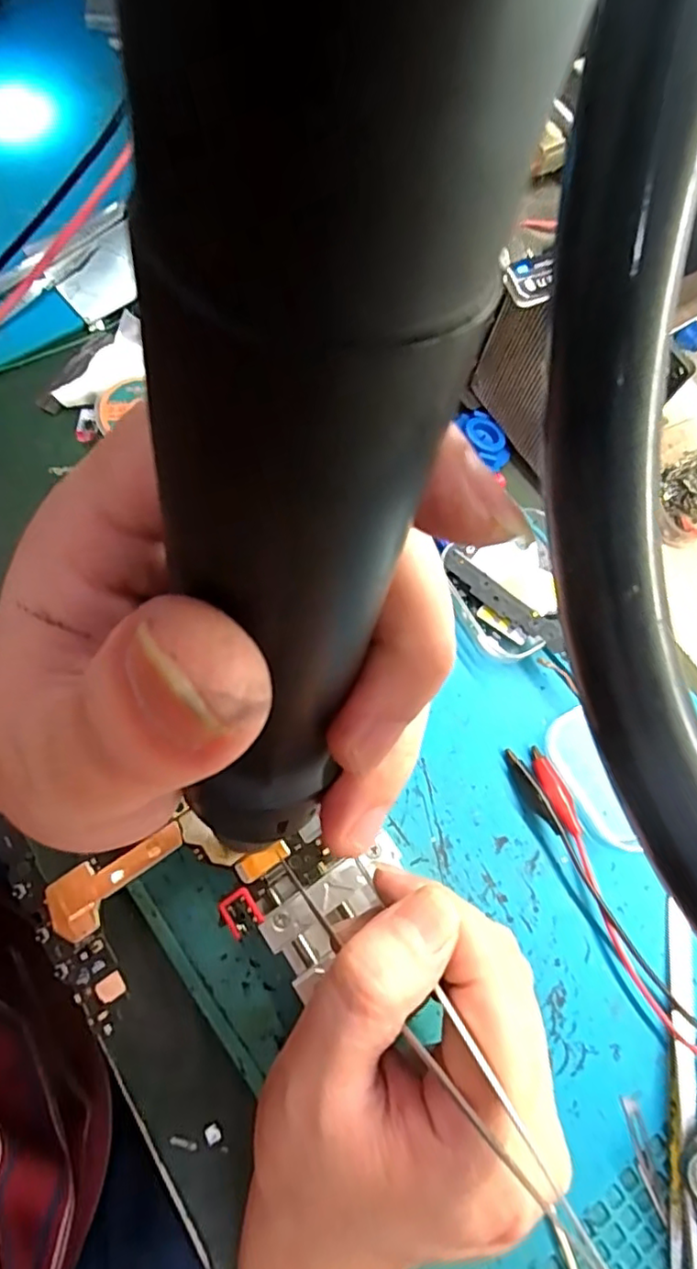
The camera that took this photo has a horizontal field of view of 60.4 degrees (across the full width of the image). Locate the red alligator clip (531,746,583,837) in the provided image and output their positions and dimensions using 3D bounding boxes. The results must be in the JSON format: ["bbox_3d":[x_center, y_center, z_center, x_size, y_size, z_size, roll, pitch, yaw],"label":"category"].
[{"bbox_3d":[0.090,0.068,0.261,0.011,0.006,0.039,-24,74,-9],"label":"red alligator clip"}]

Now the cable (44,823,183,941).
[{"bbox_3d":[-0.084,0.087,0.215,0.051,0.004,0.021,-33,76,-12],"label":"cable"}]

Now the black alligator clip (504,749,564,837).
[{"bbox_3d":[0.080,0.068,0.260,0.009,0.008,0.039,-27,75,-10],"label":"black alligator clip"}]

